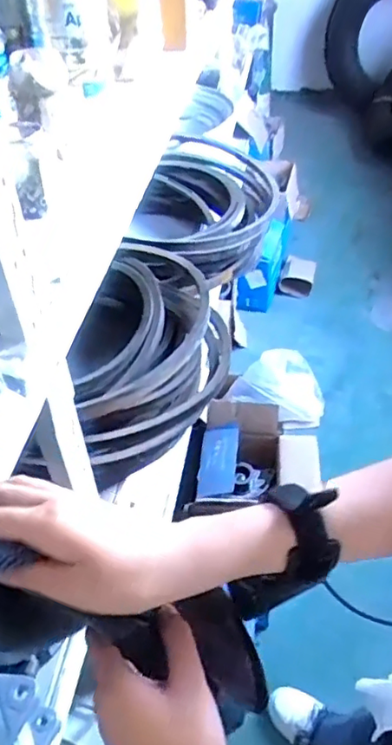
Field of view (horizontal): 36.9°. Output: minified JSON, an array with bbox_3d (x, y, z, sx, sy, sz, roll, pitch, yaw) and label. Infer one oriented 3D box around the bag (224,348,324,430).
[{"bbox_3d":[0.240,0.039,1.679,0.271,0.122,0.217,15,46,19],"label":"bag"}]

